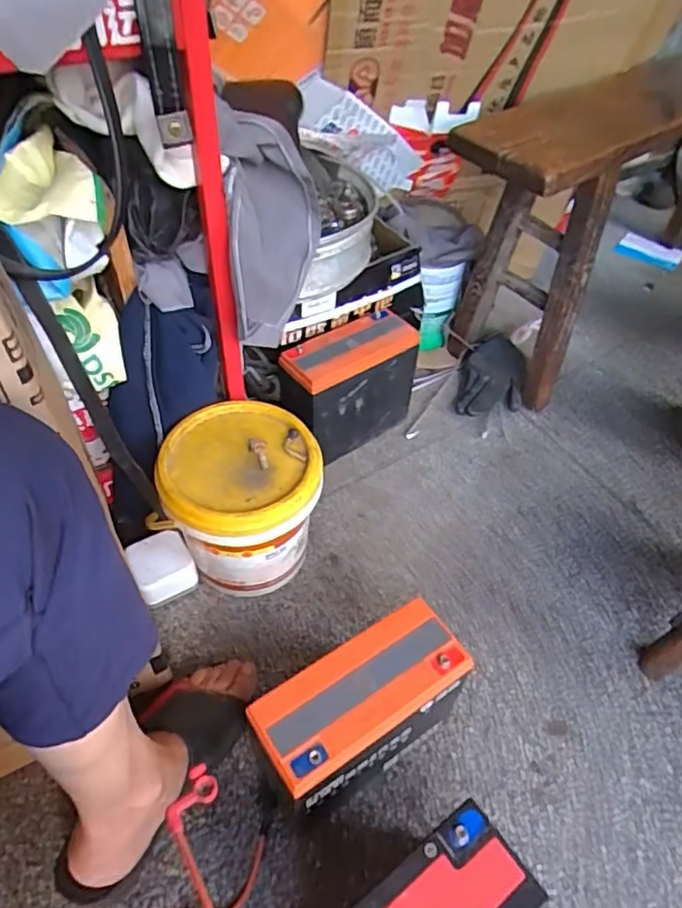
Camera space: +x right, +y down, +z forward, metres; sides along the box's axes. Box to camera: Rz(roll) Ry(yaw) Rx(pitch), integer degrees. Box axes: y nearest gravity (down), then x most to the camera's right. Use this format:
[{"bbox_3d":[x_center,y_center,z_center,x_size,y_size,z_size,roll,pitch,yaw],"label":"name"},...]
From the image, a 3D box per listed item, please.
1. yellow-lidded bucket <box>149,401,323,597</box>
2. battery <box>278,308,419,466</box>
[{"bbox_3d":[-0.112,0.068,0.703,0.170,0.175,0.184,1,47,-1],"label":"yellow-lidded bucket"},{"bbox_3d":[0.009,-0.089,0.851,0.183,0.164,0.091,-29,54,-25],"label":"battery"}]

